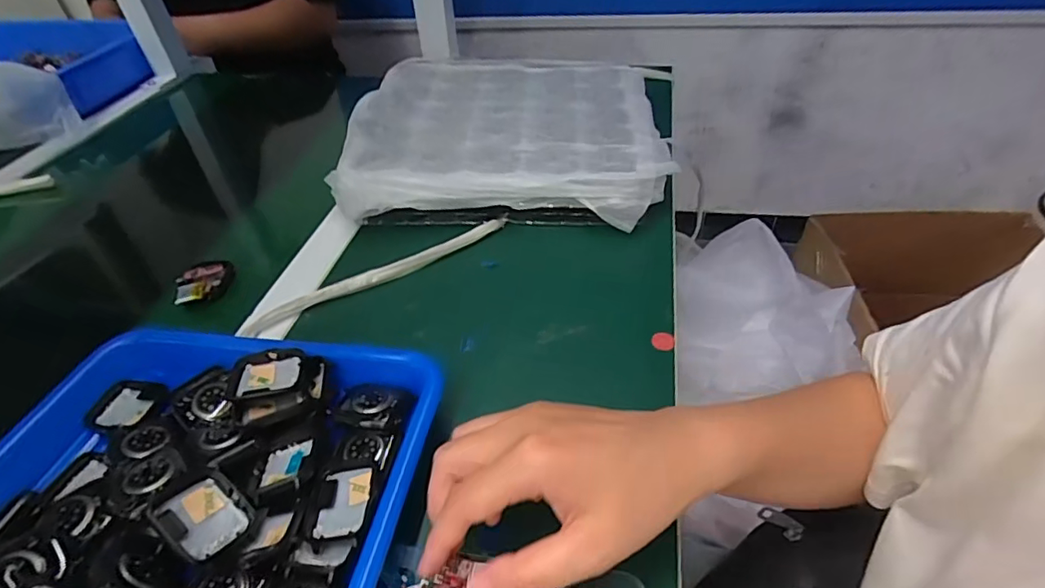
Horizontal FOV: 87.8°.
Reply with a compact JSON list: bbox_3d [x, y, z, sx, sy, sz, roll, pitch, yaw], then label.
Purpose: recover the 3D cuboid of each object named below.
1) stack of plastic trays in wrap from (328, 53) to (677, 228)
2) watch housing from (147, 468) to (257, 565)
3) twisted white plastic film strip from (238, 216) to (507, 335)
[{"bbox_3d":[-0.012,-0.167,0.549,0.299,0.058,0.267,0,43,5],"label":"stack of plastic trays in wrap"},{"bbox_3d":[-0.158,0.110,0.268,0.043,0.007,0.036,37,30,8],"label":"watch housing"},{"bbox_3d":[-0.113,-0.018,0.445,0.226,0.010,0.015,-26,47,-22],"label":"twisted white plastic film strip"}]

